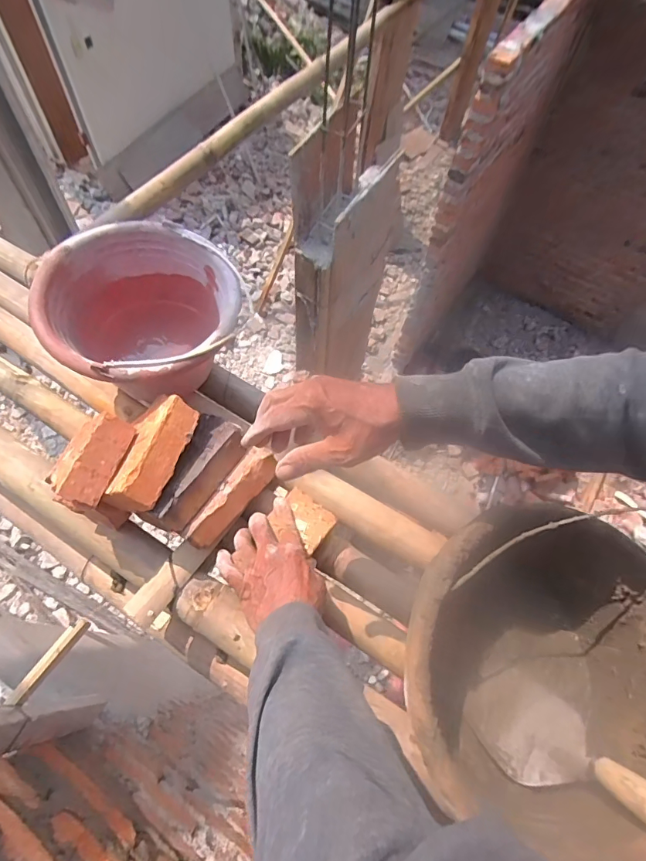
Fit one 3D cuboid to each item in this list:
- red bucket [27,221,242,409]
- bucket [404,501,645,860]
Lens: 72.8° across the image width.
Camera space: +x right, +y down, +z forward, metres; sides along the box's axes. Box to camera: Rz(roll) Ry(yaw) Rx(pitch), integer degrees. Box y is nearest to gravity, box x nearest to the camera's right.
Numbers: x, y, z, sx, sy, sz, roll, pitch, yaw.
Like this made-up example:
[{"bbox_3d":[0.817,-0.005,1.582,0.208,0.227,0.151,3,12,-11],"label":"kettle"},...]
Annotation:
[{"bbox_3d":[-0.234,-0.136,0.623,0.233,0.186,0.231,2,62,-3],"label":"red bucket"},{"bbox_3d":[0.204,0.229,0.445,0.256,0.170,0.270,22,63,8],"label":"bucket"}]

